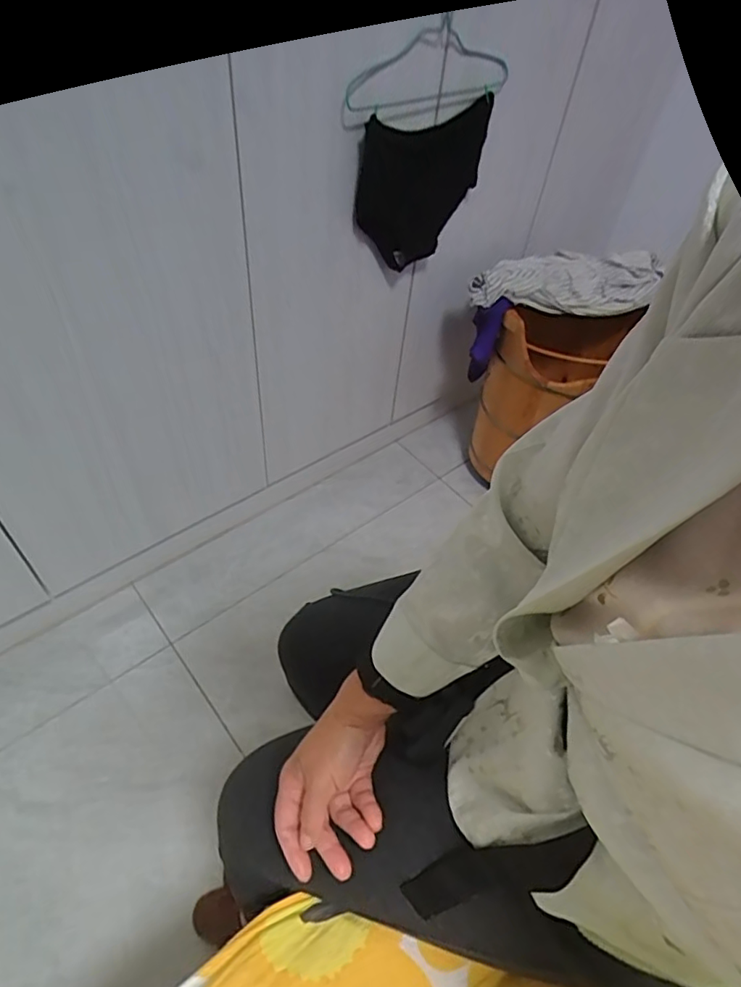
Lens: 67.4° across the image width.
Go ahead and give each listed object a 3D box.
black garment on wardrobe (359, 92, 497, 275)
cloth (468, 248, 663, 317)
[{"bbox_3d":[0.083,-0.502,0.926,0.269,0.240,0.038,-35,61,-30],"label":"black garment on wardrobe"},{"bbox_3d":[0.377,-0.425,1.117,0.368,0.089,0.120,-5,50,-10],"label":"cloth"}]

